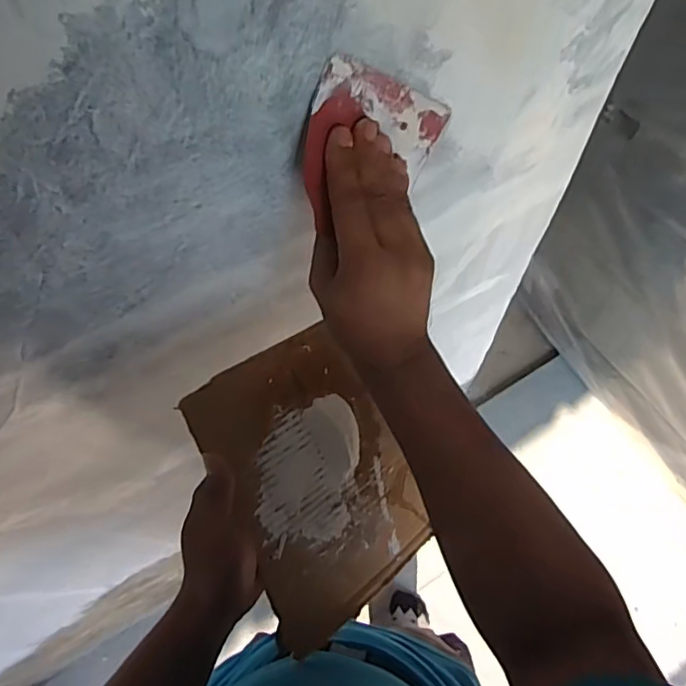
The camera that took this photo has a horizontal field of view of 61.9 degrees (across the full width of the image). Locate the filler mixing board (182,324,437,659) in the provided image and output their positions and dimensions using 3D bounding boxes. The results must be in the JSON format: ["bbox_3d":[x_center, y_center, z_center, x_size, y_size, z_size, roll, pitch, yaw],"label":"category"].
[{"bbox_3d":[-0.016,0.117,0.480,0.165,0.013,0.239,-30,106,-34],"label":"filler mixing board"}]

